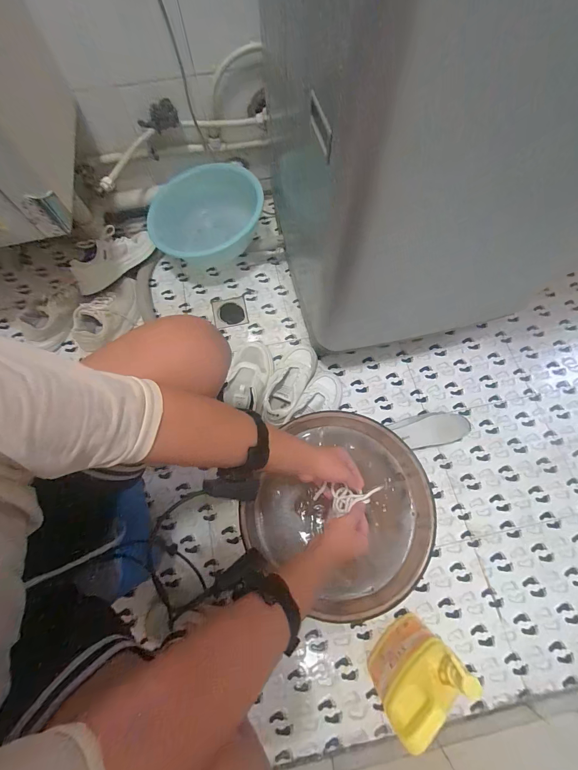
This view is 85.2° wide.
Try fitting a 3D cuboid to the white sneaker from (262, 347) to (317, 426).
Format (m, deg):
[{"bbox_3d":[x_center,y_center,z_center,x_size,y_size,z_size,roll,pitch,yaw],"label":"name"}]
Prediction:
[{"bbox_3d":[-0.001,0.000,0.832,0.090,0.099,0.234,25,73,8],"label":"white sneaker"}]

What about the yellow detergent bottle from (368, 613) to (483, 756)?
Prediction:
[{"bbox_3d":[0.213,0.508,0.559,0.146,0.253,0.067,-40,76,-12],"label":"yellow detergent bottle"}]

